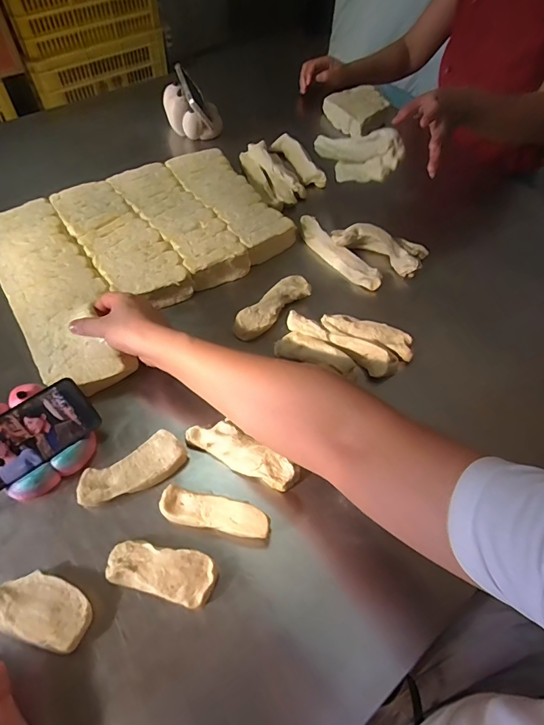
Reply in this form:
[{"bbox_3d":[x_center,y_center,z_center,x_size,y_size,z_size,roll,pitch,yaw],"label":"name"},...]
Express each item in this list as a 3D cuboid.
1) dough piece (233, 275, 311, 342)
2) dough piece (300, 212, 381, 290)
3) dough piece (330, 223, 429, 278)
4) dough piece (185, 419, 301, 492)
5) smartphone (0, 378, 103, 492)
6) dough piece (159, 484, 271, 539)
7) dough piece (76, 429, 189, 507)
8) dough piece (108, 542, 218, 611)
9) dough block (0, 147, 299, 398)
[{"bbox_3d":[0.004,-0.086,0.638,0.047,0.038,0.144,40,66,20],"label":"dough piece"},{"bbox_3d":[0.110,-0.183,0.702,0.036,0.037,0.184,-34,66,-20],"label":"dough piece"},{"bbox_3d":[0.185,-0.203,0.693,0.162,0.039,0.071,20,60,10],"label":"dough piece"},{"bbox_3d":[-0.035,0.110,0.499,0.140,0.021,0.045,28,62,14],"label":"dough piece"},{"bbox_3d":[-0.281,0.088,0.462,0.157,0.073,0.007,-35,31,-19],"label":"smartphone"},{"bbox_3d":[-0.064,0.171,0.460,0.124,0.027,0.035,13,59,6],"label":"dough piece"},{"bbox_3d":[-0.165,0.133,0.492,0.123,0.036,0.049,-27,64,-17],"label":"dough piece"},{"bbox_3d":[-0.117,0.220,0.434,0.111,0.026,0.050,15,60,7],"label":"dough piece"},{"bbox_3d":[-0.195,-0.188,0.673,0.451,0.056,0.357,-32,65,-19],"label":"dough block"}]

